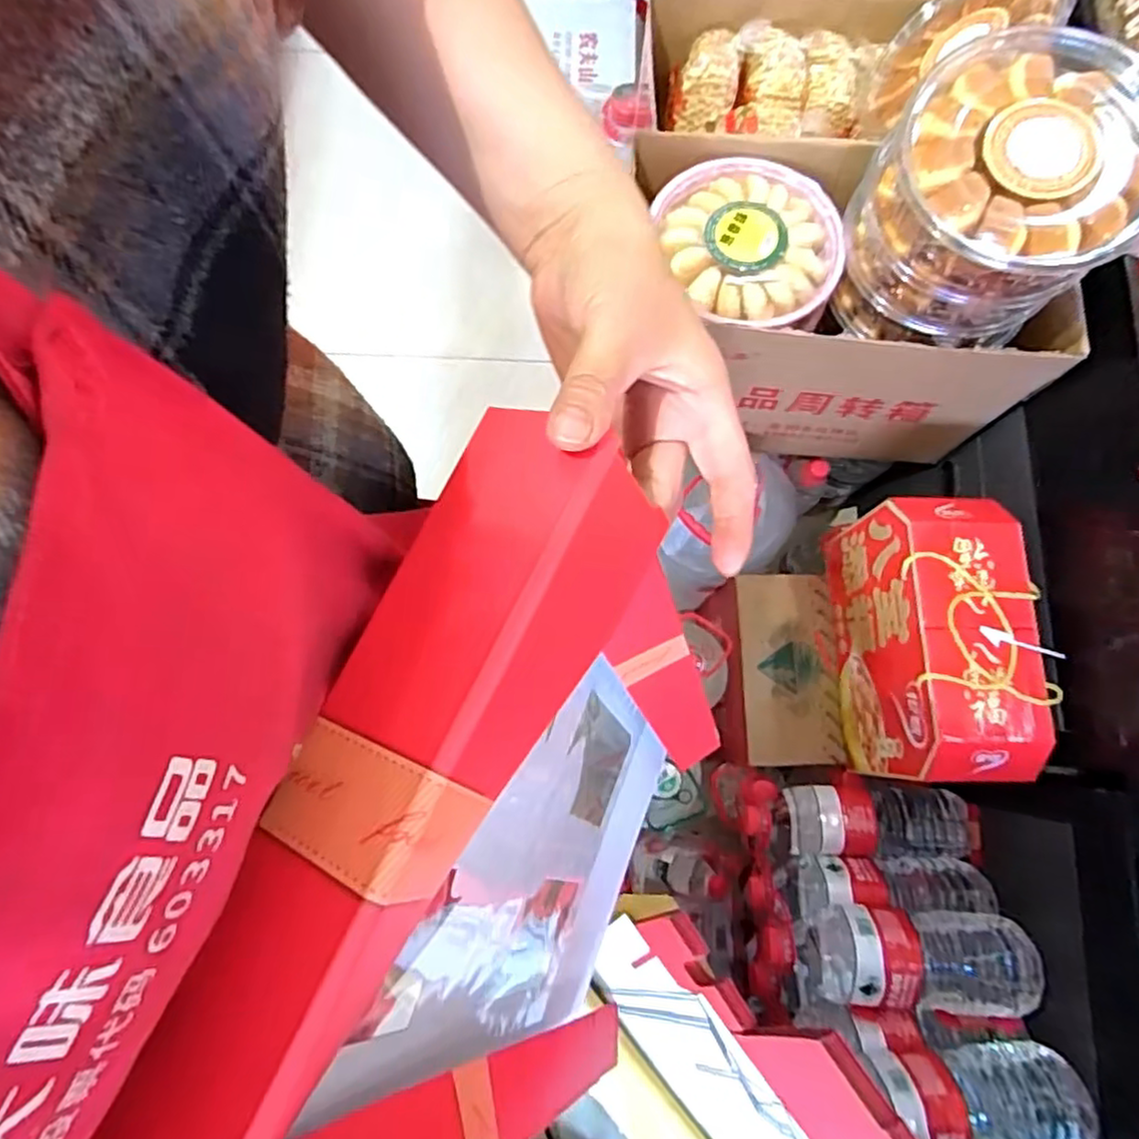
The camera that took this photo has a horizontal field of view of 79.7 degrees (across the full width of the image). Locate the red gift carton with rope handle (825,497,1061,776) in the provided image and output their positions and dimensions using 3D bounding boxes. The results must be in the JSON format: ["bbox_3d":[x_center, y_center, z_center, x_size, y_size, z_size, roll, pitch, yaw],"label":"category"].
[{"bbox_3d":[0.473,0.095,0.914,0.152,0.245,0.341,-1,77,-1],"label":"red gift carton with rope handle"}]

